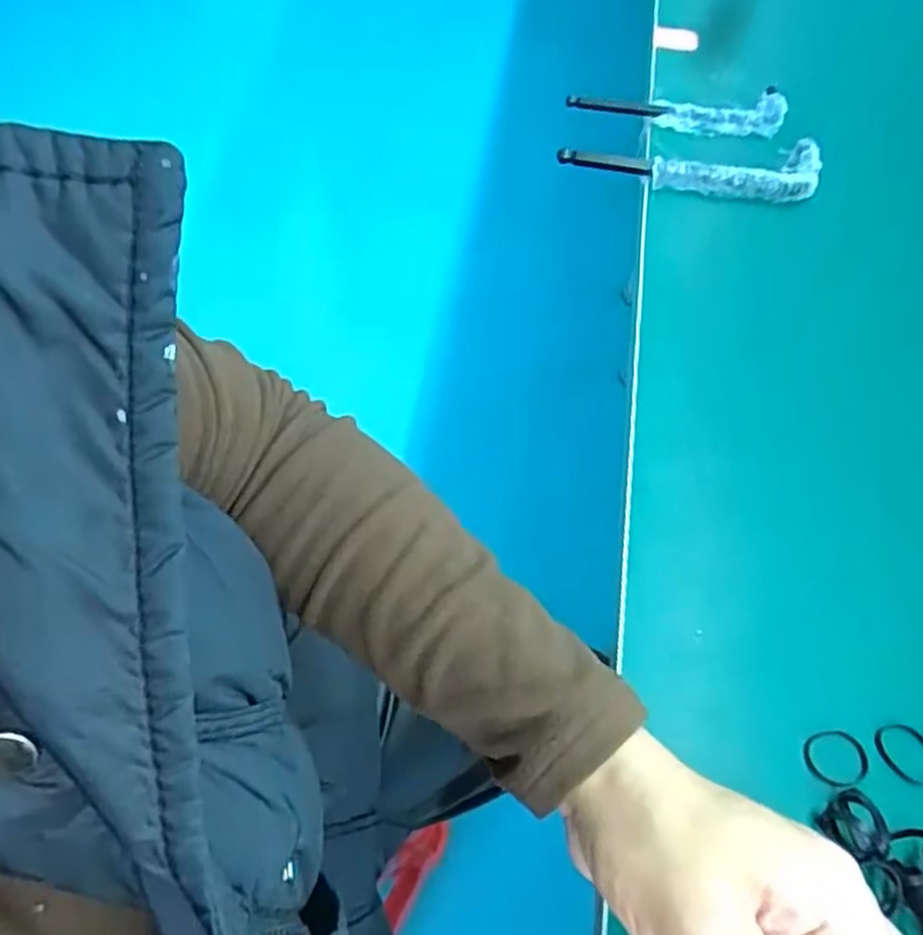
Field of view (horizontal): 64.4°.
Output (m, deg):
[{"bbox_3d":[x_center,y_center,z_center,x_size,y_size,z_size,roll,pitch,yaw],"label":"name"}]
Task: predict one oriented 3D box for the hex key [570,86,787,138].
[{"bbox_3d":[0.161,-0.260,0.537,0.161,0.015,0.033,-2,62,-4],"label":"hex key"}]

